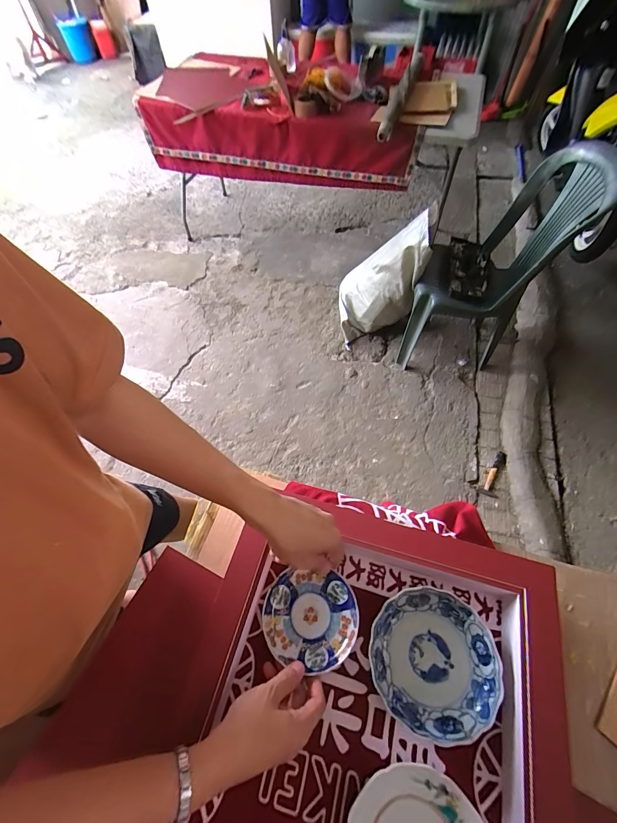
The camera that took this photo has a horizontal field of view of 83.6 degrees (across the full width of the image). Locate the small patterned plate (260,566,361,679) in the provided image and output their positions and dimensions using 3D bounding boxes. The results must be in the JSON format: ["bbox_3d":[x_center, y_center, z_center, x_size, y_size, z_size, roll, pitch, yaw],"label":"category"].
[{"bbox_3d":[0.002,0.271,0.449,0.118,0.015,0.106,4,61,3],"label":"small patterned plate"}]

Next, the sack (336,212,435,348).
[{"bbox_3d":[0.363,-0.589,1.554,0.279,0.626,0.299,23,61,-14],"label":"sack"}]

